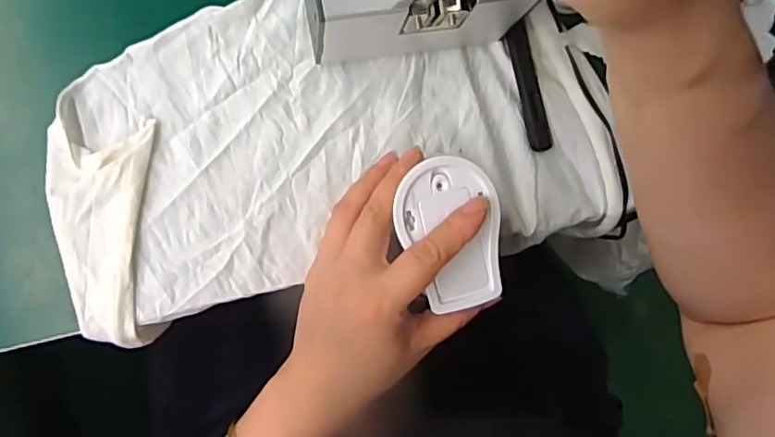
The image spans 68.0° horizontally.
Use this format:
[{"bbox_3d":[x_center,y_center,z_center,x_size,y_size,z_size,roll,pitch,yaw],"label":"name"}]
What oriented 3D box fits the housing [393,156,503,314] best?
[{"bbox_3d":[0.037,0.009,0.335,0.058,0.011,0.087,-4,89,-9],"label":"housing"}]

